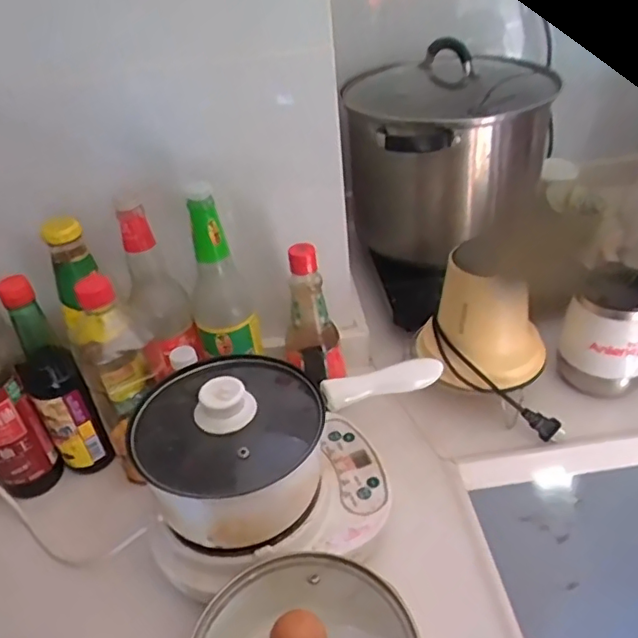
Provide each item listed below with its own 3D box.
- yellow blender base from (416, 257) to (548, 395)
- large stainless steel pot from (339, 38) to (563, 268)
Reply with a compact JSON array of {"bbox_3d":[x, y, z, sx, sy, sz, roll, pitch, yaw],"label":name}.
[{"bbox_3d":[0.187,0.016,0.673,0.145,0.122,0.111,11,40,17],"label":"yellow blender base"},{"bbox_3d":[0.179,-0.266,0.893,0.275,0.265,0.305,-2,38,2],"label":"large stainless steel pot"}]

